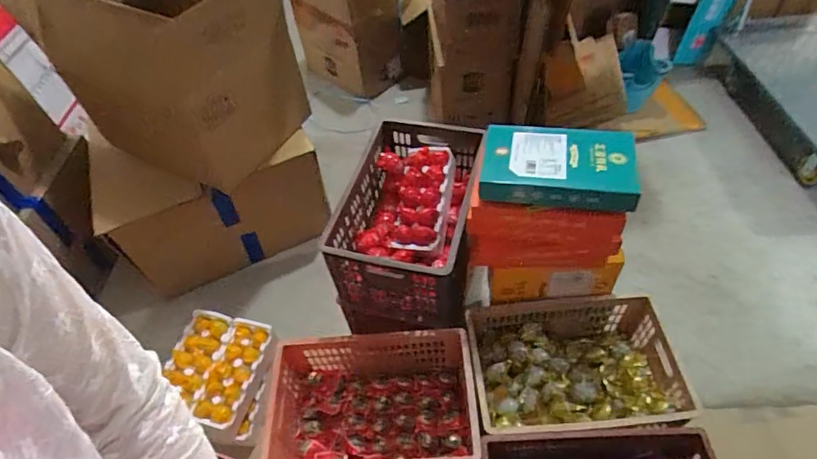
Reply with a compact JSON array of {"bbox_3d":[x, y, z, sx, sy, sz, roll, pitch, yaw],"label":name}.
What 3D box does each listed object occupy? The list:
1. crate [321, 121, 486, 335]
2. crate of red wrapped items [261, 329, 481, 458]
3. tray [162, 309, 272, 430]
[{"bbox_3d":[0.009,-0.011,1.295,0.328,0.275,0.483,6,52,11],"label":"crate"},{"bbox_3d":[-0.092,0.453,1.207,0.501,0.234,0.309,-3,51,4],"label":"crate of red wrapped items"},{"bbox_3d":[-0.529,0.370,1.326,0.238,0.053,0.276,9,53,13],"label":"tray"}]

